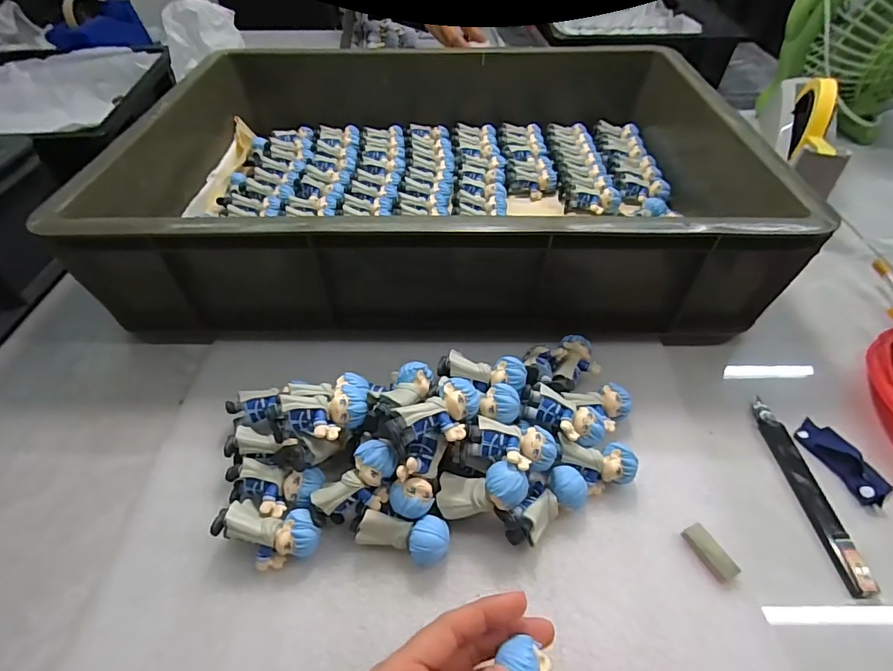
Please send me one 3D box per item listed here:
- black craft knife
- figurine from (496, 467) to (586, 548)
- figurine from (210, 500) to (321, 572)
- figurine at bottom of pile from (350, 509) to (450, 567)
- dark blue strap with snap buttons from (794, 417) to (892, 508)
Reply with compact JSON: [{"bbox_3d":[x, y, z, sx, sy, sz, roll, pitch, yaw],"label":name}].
[{"bbox_3d":[0.255,0.104,0.326,0.018,0.008,0.138,-3,48,-1],"label":"black craft knife"},{"bbox_3d":[0.065,0.112,0.306,0.062,0.026,0.027,-24,52,-19],"label":"figurine"},{"bbox_3d":[-0.113,0.126,0.294,0.064,0.030,0.033,7,49,7],"label":"figurine"},{"bbox_3d":[-0.029,0.129,0.295,0.060,0.023,0.025,4,49,5],"label":"figurine at bottom of pile"},{"bbox_3d":[0.289,0.089,0.337,0.029,0.007,0.063,-23,52,-18],"label":"dark blue strap with snap buttons"}]

